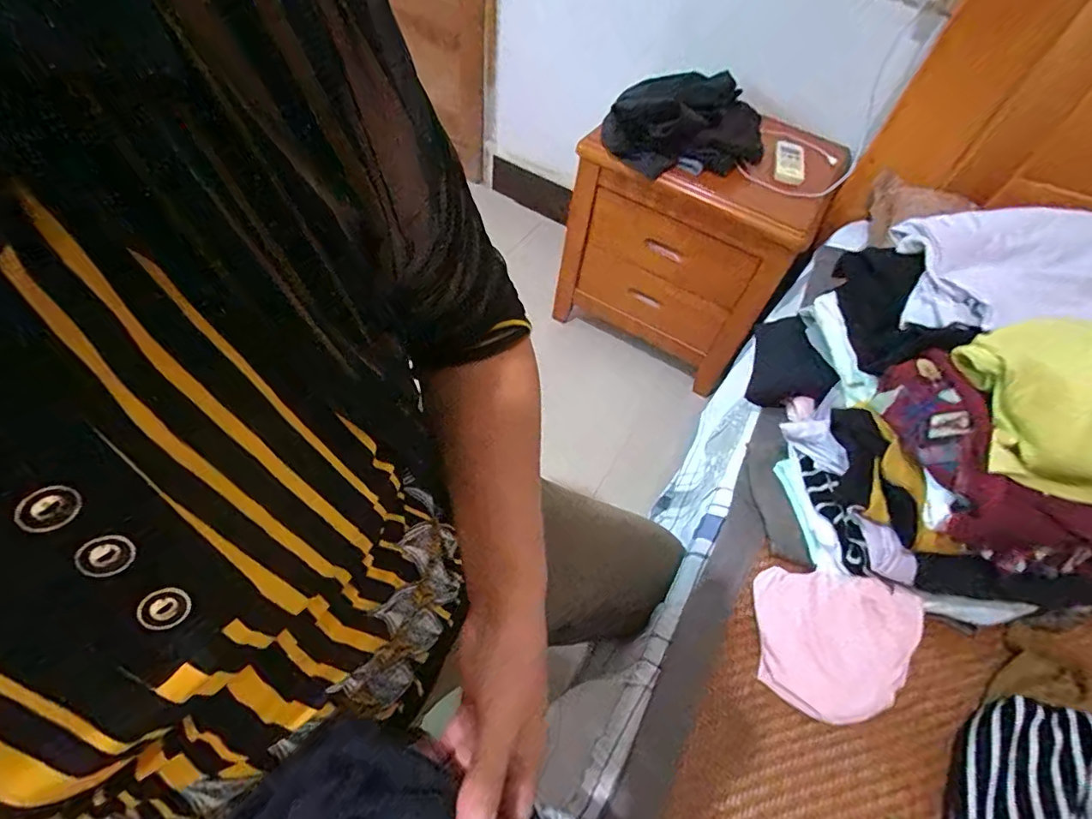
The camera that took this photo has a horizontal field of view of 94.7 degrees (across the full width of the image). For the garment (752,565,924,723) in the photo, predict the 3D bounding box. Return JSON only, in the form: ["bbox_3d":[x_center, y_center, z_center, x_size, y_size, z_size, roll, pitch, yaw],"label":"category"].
[{"bbox_3d":[0.269,0.223,0.478,0.128,0.079,0.121,17,56,5],"label":"garment"}]

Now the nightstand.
[{"bbox_3d":[0.340,-0.409,1.233,0.510,0.496,0.367,37,60,17],"label":"nightstand"}]

